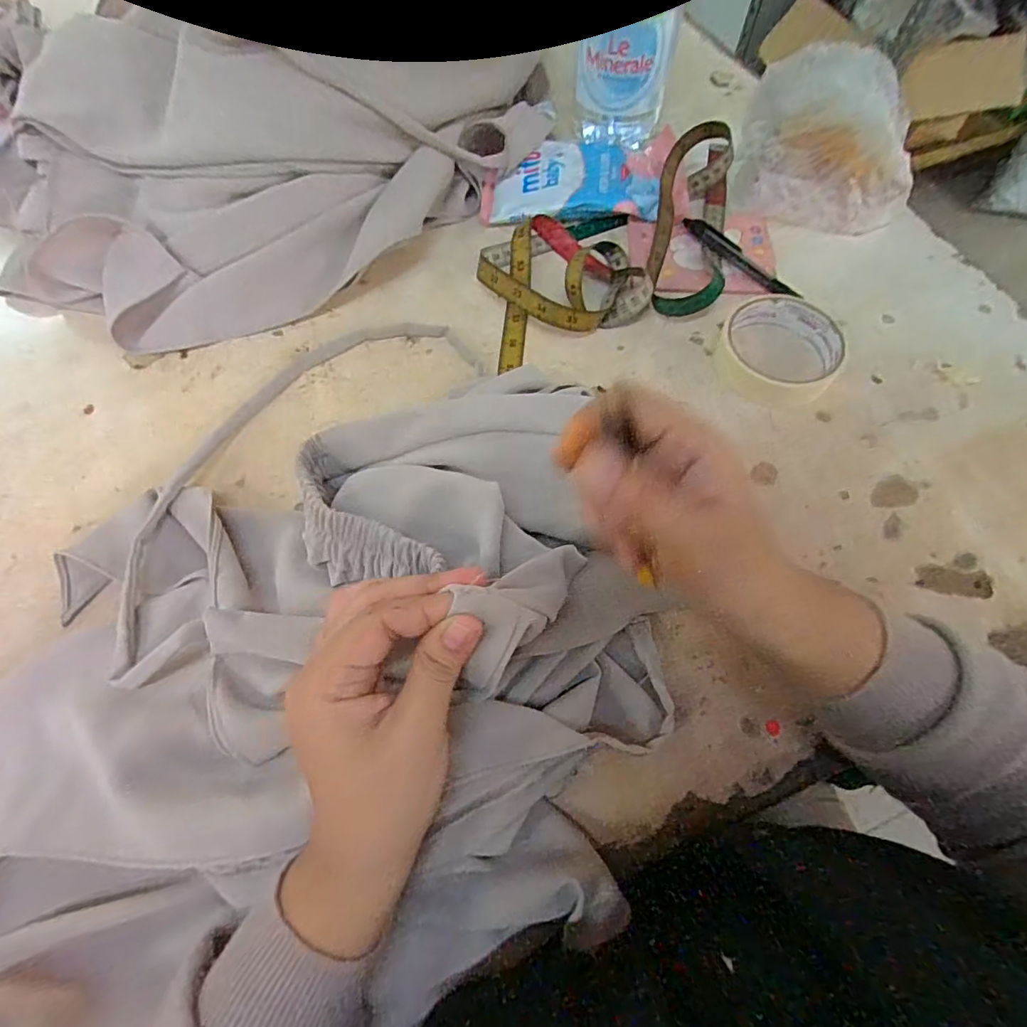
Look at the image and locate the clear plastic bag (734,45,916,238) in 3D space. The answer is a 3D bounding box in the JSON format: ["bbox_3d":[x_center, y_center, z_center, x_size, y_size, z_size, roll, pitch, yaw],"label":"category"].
[{"bbox_3d":[0.256,-0.297,0.417,0.144,0.115,0.056,25,67,11],"label":"clear plastic bag"}]

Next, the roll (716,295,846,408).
[{"bbox_3d":[0.199,-0.122,0.392,0.086,0.023,0.085,0,65,0],"label":"roll"}]

